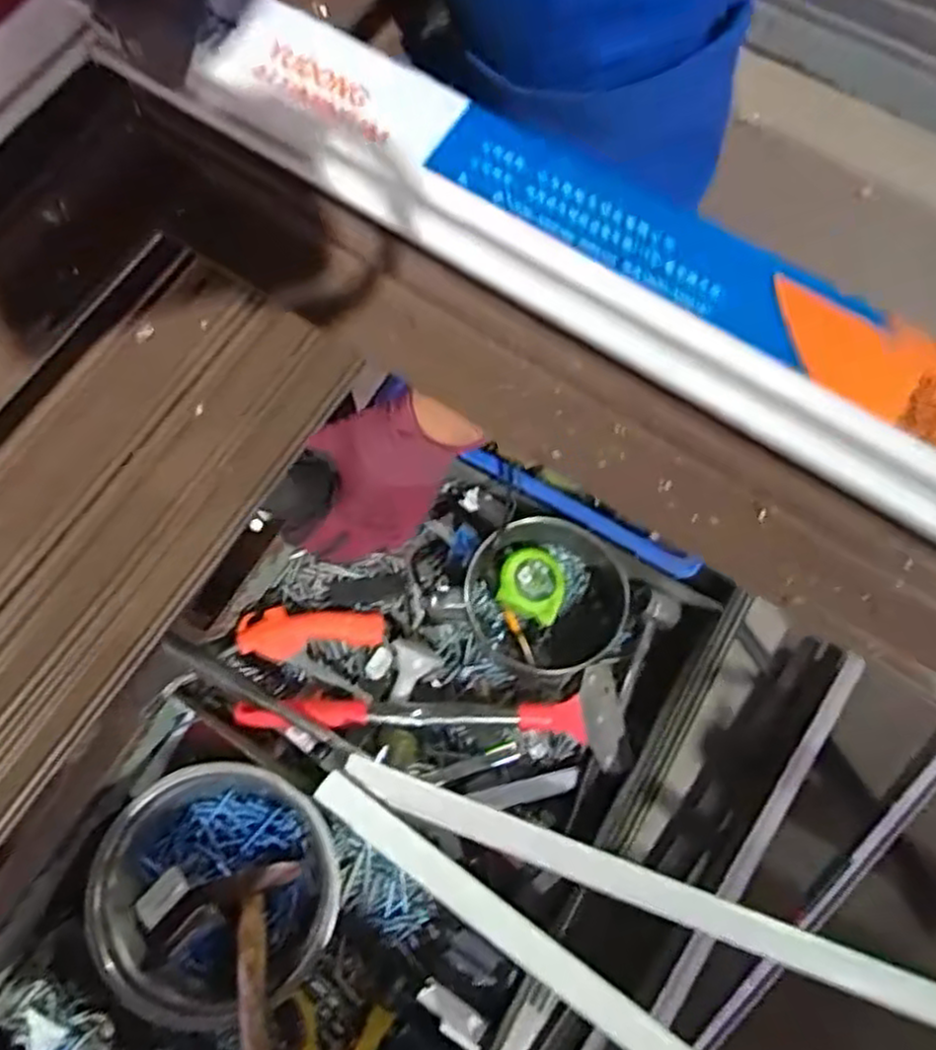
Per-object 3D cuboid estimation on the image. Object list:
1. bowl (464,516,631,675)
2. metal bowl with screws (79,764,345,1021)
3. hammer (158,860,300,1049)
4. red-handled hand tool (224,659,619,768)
[{"bbox_3d":[0.075,0.072,0.715,0.145,0.081,0.133,0,74,1],"label":"bowl"},{"bbox_3d":[-0.219,0.322,0.661,0.200,0.070,0.189,0,74,1],"label":"metal bowl with screws"},{"bbox_3d":[-0.173,0.423,0.582,0.104,0.027,0.289,-17,55,-4],"label":"hammer"},{"bbox_3d":[-0.032,0.184,0.702,0.359,0.046,0.088,-2,74,0],"label":"red-handled hand tool"}]

